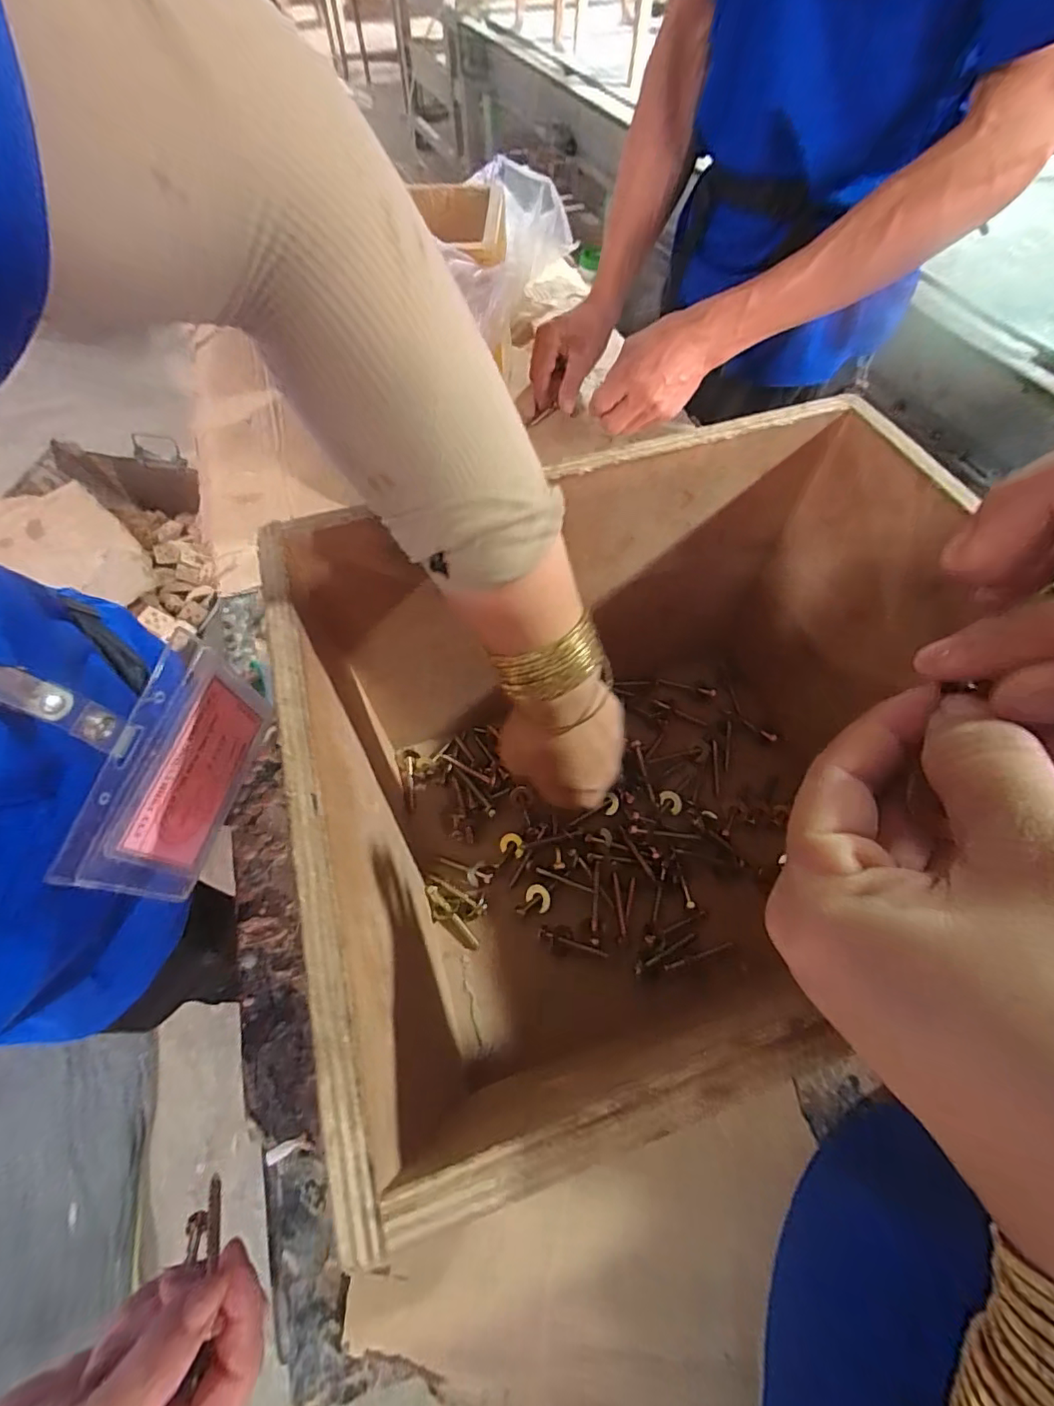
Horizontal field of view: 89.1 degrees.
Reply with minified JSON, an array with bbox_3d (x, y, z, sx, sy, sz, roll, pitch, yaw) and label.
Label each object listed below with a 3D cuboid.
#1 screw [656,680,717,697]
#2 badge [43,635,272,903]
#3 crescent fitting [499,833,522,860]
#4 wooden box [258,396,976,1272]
[{"bbox_3d":[0.135,-0.013,0.455,0.049,0.005,0.005,15,63,9],"label":"screw"},{"bbox_3d":[-0.151,0.032,0.235,0.007,0.086,0.100,11,60,7],"label":"badge"},{"bbox_3d":[-0.012,0.102,0.386,0.016,0.006,0.016,-5,61,-2],"label":"crescent fitting"},{"bbox_3d":[0.069,0.034,0.305,0.319,0.233,0.250,-18,63,-9],"label":"wooden box"}]

